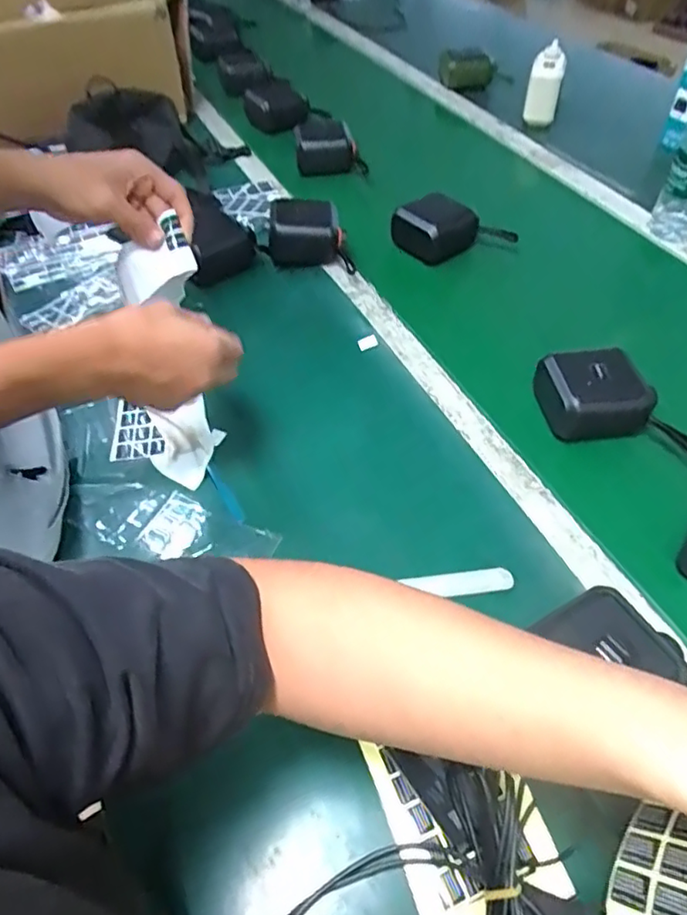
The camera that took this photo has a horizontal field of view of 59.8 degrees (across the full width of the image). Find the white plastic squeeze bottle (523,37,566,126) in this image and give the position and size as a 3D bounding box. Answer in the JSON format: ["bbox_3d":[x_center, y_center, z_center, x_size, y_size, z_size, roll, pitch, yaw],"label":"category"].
[{"bbox_3d":[0.341,-0.631,1.007,0.048,0.122,0.044,17,29,16],"label":"white plastic squeeze bottle"}]

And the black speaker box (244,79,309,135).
[{"bbox_3d":[-0.122,-0.633,1.082,0.107,0.073,0.074,-11,51,-6],"label":"black speaker box"}]

